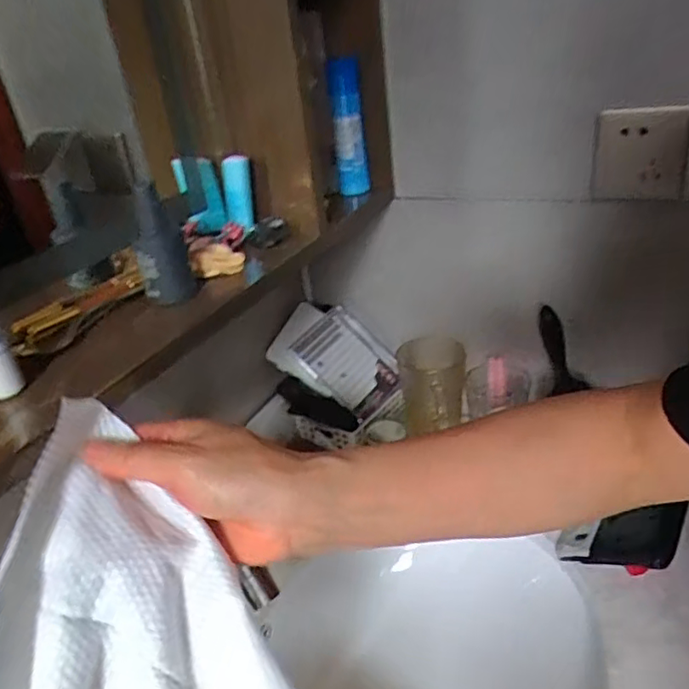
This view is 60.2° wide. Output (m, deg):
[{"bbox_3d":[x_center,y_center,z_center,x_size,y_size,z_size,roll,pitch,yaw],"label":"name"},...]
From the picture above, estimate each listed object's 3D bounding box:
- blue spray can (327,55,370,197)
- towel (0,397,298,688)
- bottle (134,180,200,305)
[{"bbox_3d":[0.005,-0.235,0.657,0.034,0.160,0.031,-4,50,4],"label":"blue spray can"},{"bbox_3d":[-0.091,0.143,0.274,0.043,0.146,0.202,-25,46,50],"label":"towel"},{"bbox_3d":[-0.148,-0.080,0.479,0.037,0.093,0.033,-12,29,-7],"label":"bottle"}]

